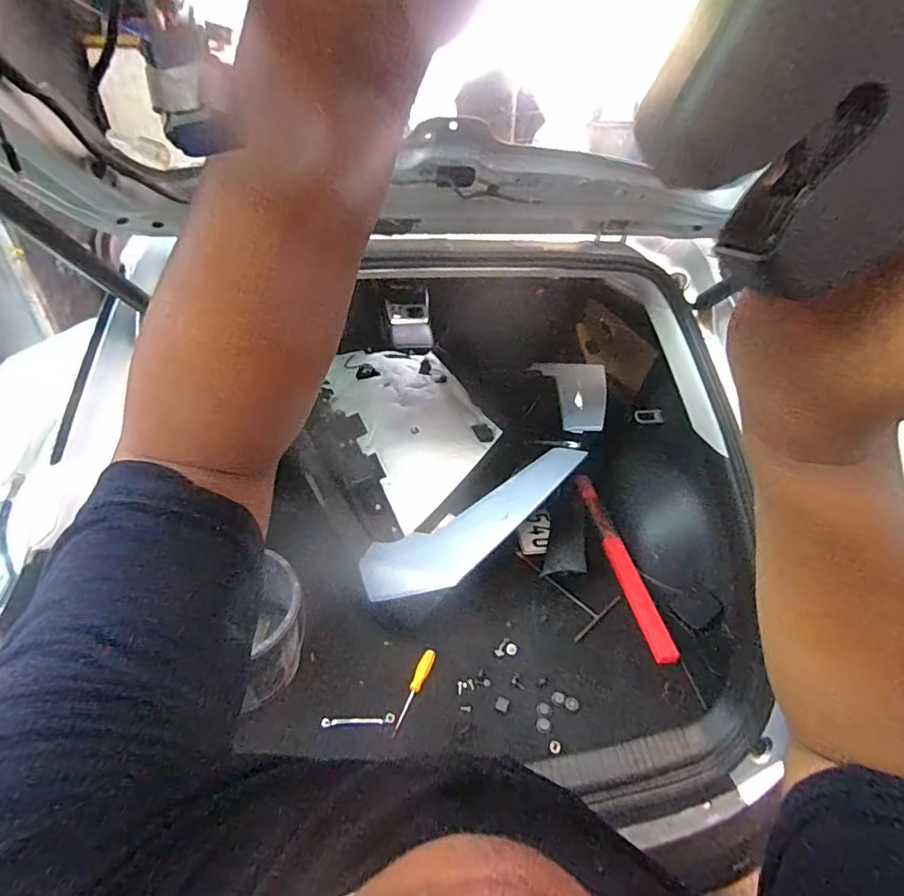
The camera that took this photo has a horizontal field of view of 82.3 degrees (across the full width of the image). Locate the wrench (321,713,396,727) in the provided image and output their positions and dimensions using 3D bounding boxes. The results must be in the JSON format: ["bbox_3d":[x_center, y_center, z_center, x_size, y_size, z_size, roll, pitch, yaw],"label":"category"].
[{"bbox_3d":[-0.180,0.527,0.998,0.137,0.014,0.019,-4,37,-5],"label":"wrench"}]

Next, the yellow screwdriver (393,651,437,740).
[{"bbox_3d":[-0.080,0.489,1.043,0.027,0.020,0.178,14,39,20],"label":"yellow screwdriver"}]

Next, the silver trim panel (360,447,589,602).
[{"bbox_3d":[0.067,0.171,1.216,0.586,0.041,0.182,-32,44,-12],"label":"silver trim panel"}]

